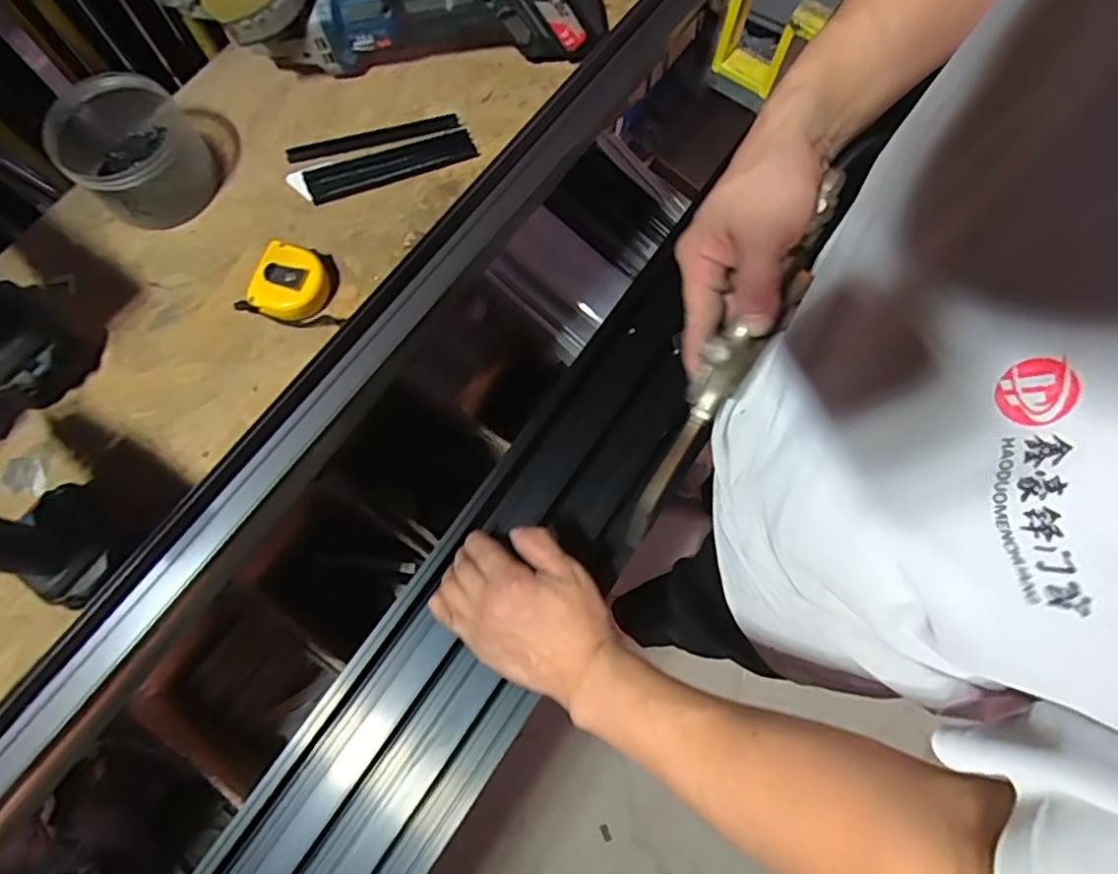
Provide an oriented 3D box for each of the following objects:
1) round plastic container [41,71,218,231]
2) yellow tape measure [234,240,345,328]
[{"bbox_3d":[-0.398,-0.272,0.568,0.109,0.075,0.114,0,73,1],"label":"round plastic container"},{"bbox_3d":[-0.247,-0.143,0.559,0.086,0.035,0.074,2,73,2],"label":"yellow tape measure"}]

